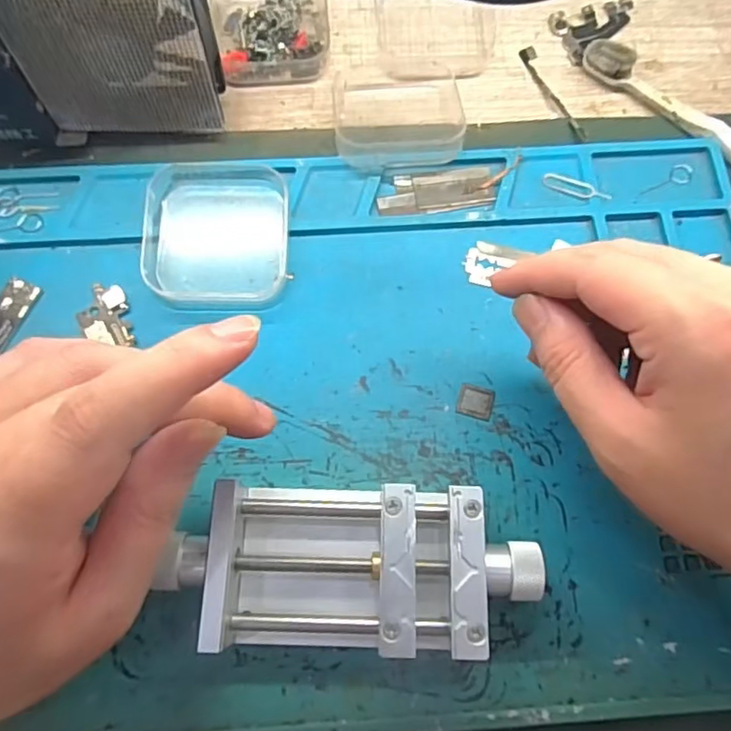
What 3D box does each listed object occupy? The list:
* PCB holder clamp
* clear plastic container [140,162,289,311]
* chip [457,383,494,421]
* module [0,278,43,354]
[{"bbox_3d":[-0.003,0.073,0.214,0.127,0.031,0.056,0,71,0],"label":"PCB holder clamp"},{"bbox_3d":[-0.068,-0.061,0.264,0.063,0.019,0.069,2,71,0],"label":"clear plastic container"},{"bbox_3d":[0.047,0.015,0.248,0.015,0.004,0.014,15,72,5],"label":"chip"},{"bbox_3d":[-0.160,-0.019,0.255,0.017,0.004,0.043,25,73,8],"label":"module"}]

